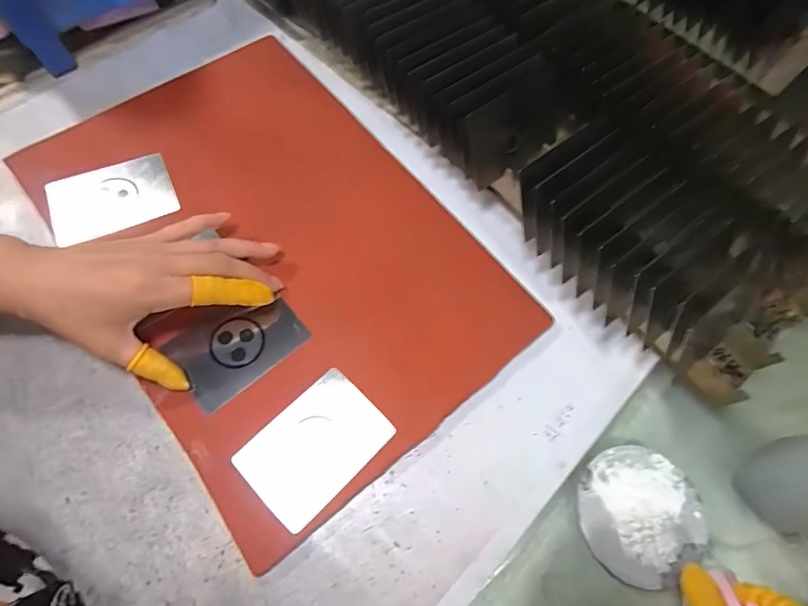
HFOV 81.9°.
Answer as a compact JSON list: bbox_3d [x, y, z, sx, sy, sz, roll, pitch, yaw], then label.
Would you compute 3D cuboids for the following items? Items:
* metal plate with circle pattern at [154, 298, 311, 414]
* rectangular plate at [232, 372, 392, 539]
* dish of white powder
[{"bbox_3d":[-0.120,0.028,0.334,0.085,0.006,0.064,-39,73,-21],"label":"metal plate with circle pattern"},{"bbox_3d":[-0.058,0.094,0.307,0.062,0.004,0.089,44,72,12],"label":"rectangular plate"},{"bbox_3d":[0.159,0.140,0.310,0.082,0.006,0.082,1,66,-3],"label":"dish of white powder"}]

